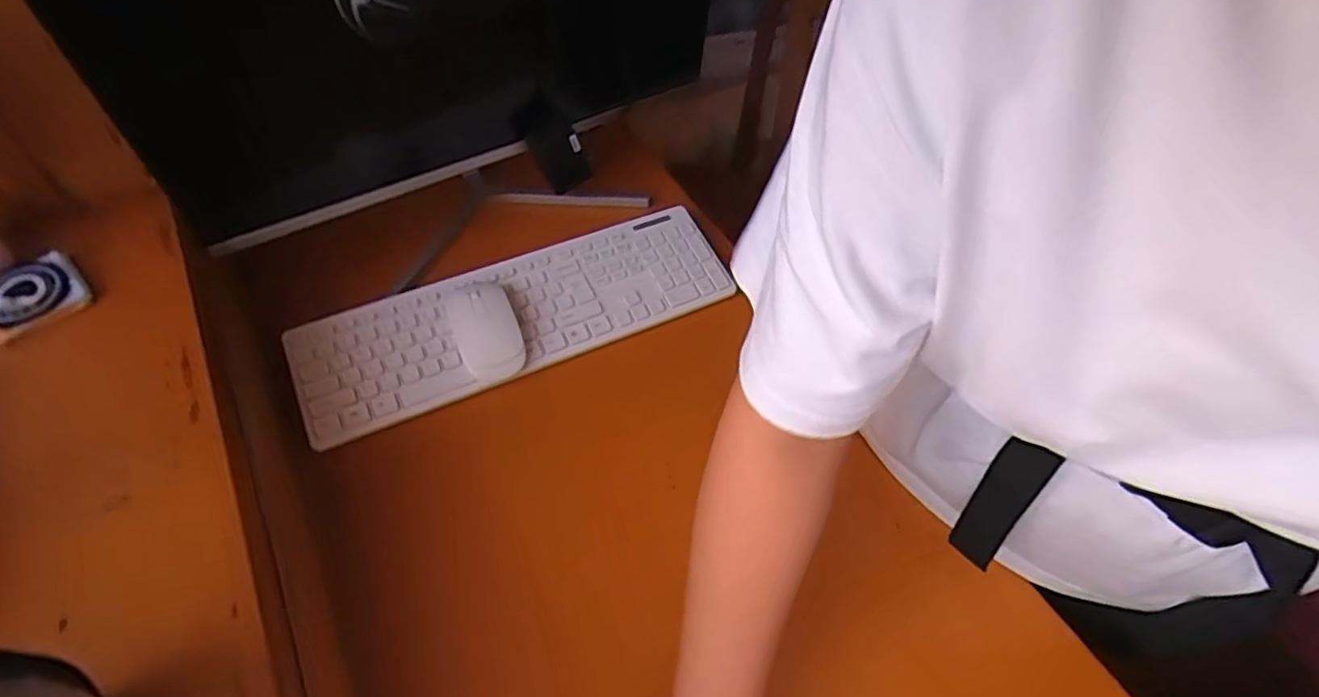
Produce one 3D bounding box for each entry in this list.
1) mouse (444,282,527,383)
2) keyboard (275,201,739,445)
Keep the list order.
[{"bbox_3d":[-0.169,-0.025,0.604,0.059,0.048,0.106,-18,58,-17],"label":"mouse"},{"bbox_3d":[-0.137,-0.038,0.641,0.431,0.024,0.128,-21,59,-19],"label":"keyboard"}]

